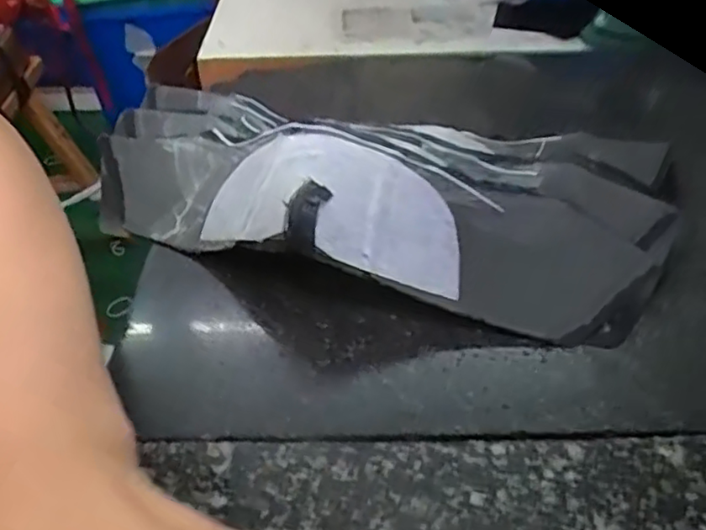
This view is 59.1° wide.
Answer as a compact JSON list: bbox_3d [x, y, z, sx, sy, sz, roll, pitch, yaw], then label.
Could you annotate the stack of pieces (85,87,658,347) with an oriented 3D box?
[{"bbox_3d":[0.003,-0.048,0.335,0.318,0.062,0.146,8,44,13],"label":"stack of pieces"}]

